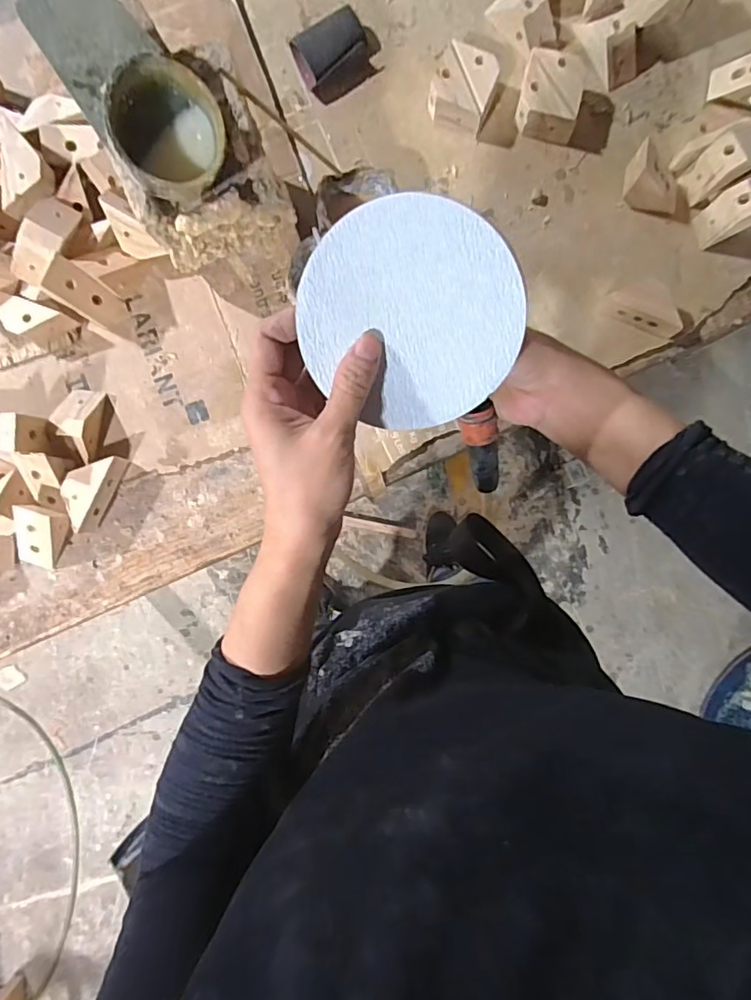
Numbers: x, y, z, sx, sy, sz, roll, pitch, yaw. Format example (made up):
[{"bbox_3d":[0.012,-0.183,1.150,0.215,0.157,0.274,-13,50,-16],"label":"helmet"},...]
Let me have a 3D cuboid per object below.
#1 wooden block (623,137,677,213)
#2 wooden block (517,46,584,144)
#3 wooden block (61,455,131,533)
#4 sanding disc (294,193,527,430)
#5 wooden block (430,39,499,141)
[{"bbox_3d":[0.293,-0.330,0.559,0.069,0.052,0.045,20,89,0],"label":"wooden block"},{"bbox_3d":[0.185,-0.429,0.569,0.063,0.037,0.088,8,90,0],"label":"wooden block"},{"bbox_3d":[-0.295,-0.011,0.557,0.036,0.035,0.082,26,89,0],"label":"wooden block"},{"bbox_3d":[0.019,-0.097,0.296,0.116,0.010,0.118,3,120,5],"label":"sanding disc"},{"bbox_3d":[0.094,-0.435,0.574,0.067,0.036,0.071,24,89,0],"label":"wooden block"}]

